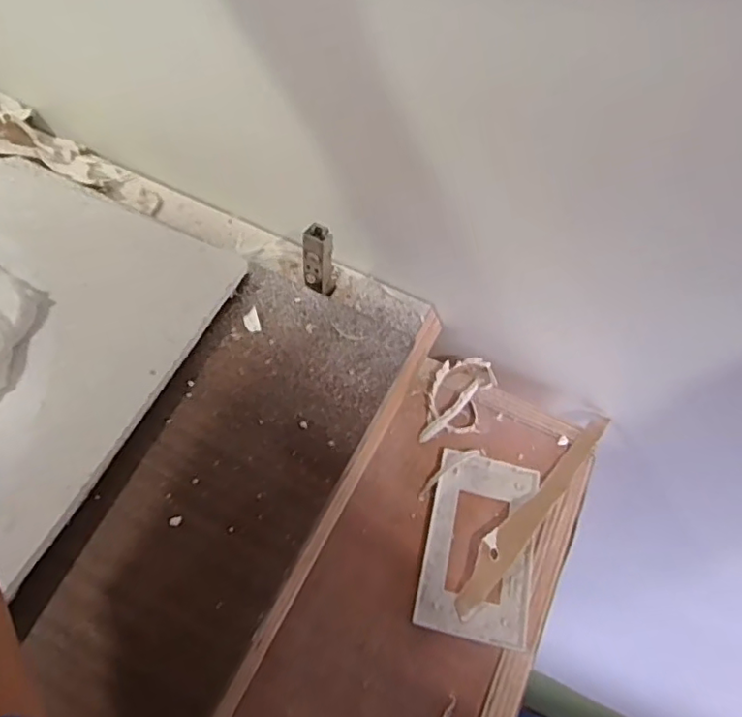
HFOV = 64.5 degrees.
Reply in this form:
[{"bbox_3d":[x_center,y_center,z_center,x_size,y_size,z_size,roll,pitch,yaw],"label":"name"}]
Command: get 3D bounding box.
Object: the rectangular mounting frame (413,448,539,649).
[{"bbox_3d":[0.073,0.121,0.394,0.071,0.009,0.121,11,57,5],"label":"rectangular mounting frame"}]

